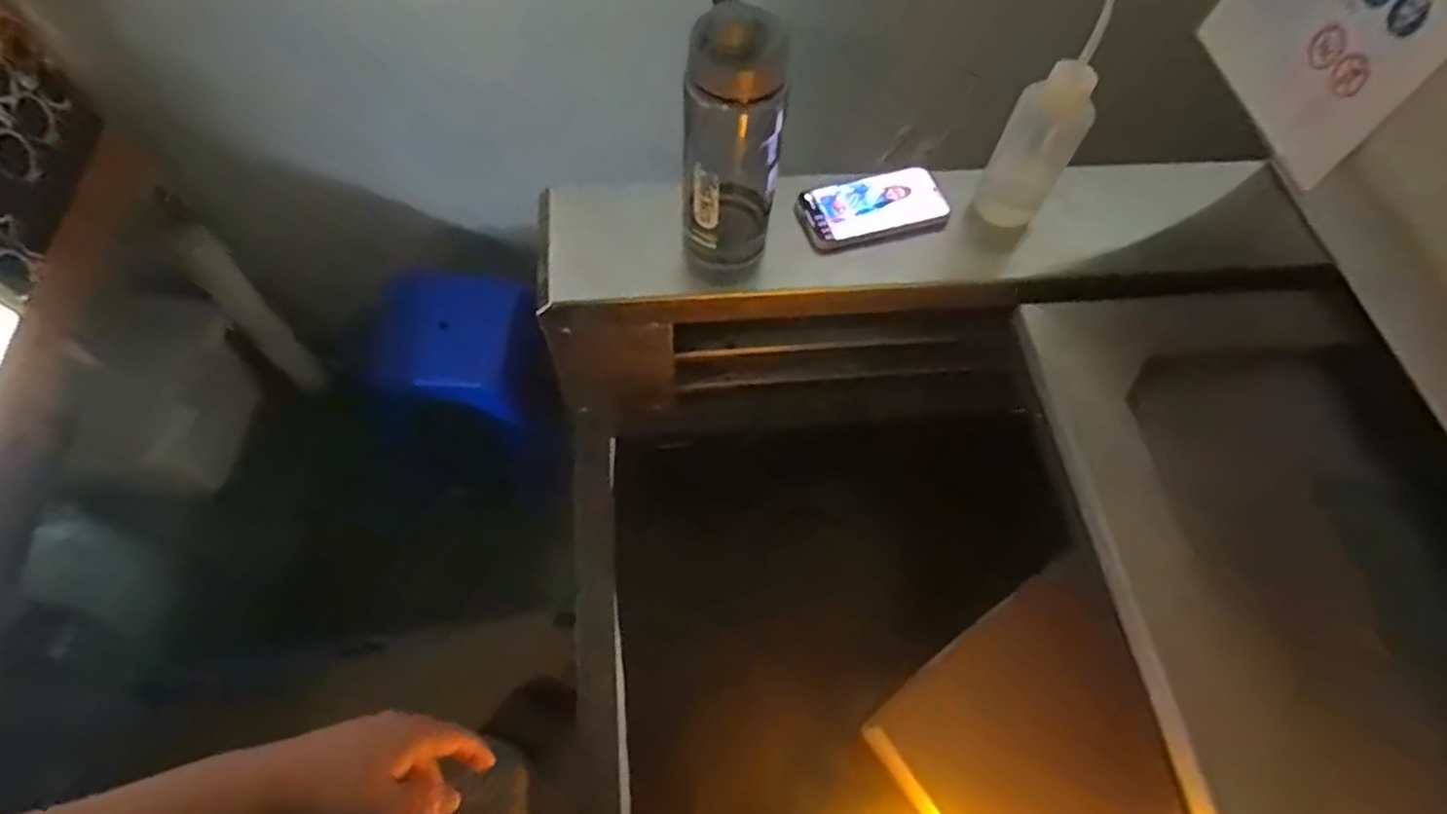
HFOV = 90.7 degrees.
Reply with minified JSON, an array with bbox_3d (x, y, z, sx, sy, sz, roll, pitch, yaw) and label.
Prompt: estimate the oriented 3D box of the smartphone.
[{"bbox_3d":[0.165,-0.219,0.794,0.163,0.017,0.088,-17,64,-12],"label":"smartphone"}]

